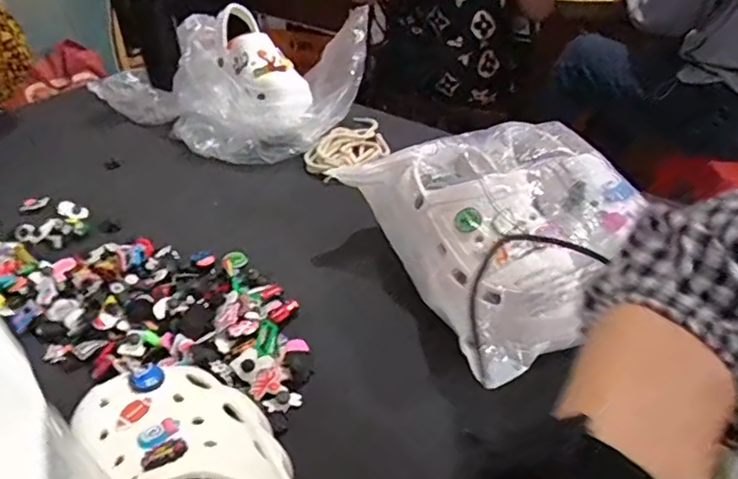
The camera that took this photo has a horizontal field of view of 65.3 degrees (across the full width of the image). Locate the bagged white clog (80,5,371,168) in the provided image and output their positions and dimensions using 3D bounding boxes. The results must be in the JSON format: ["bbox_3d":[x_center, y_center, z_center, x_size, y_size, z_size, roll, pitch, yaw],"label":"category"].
[{"bbox_3d":[-0.235,-0.259,0.884,0.450,0.131,0.265,16,39,21],"label":"bagged white clog"}]

